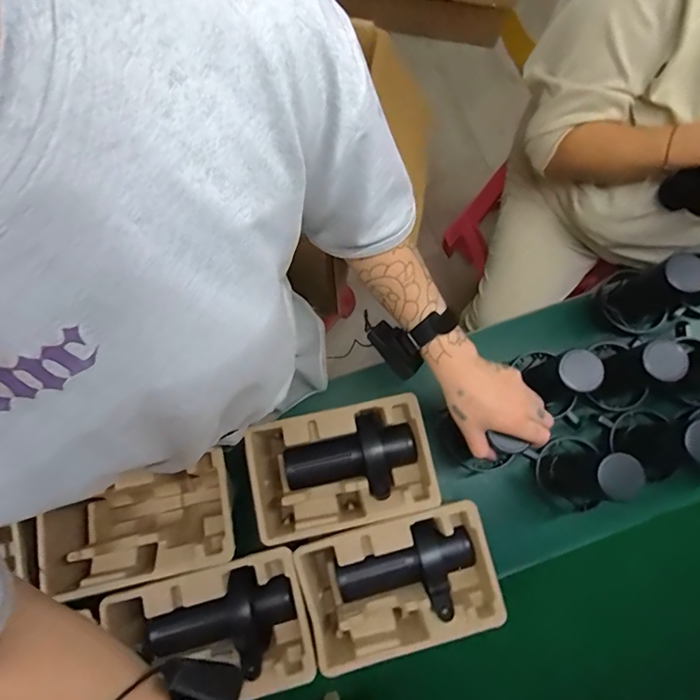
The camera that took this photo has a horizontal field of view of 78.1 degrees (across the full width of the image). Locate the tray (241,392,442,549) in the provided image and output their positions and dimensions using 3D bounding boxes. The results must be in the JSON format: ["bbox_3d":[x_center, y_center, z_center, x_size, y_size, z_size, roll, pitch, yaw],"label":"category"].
[{"bbox_3d":[-0.014,0.163,0.592,0.237,0.101,0.151,-14,75,-5],"label":"tray"}]

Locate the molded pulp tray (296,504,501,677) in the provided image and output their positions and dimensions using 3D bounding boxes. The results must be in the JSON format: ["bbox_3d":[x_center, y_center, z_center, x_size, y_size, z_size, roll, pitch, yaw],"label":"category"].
[{"bbox_3d":[0.059,0.291,0.554,0.230,0.090,0.146,-14,75,-5],"label":"molded pulp tray"}]

